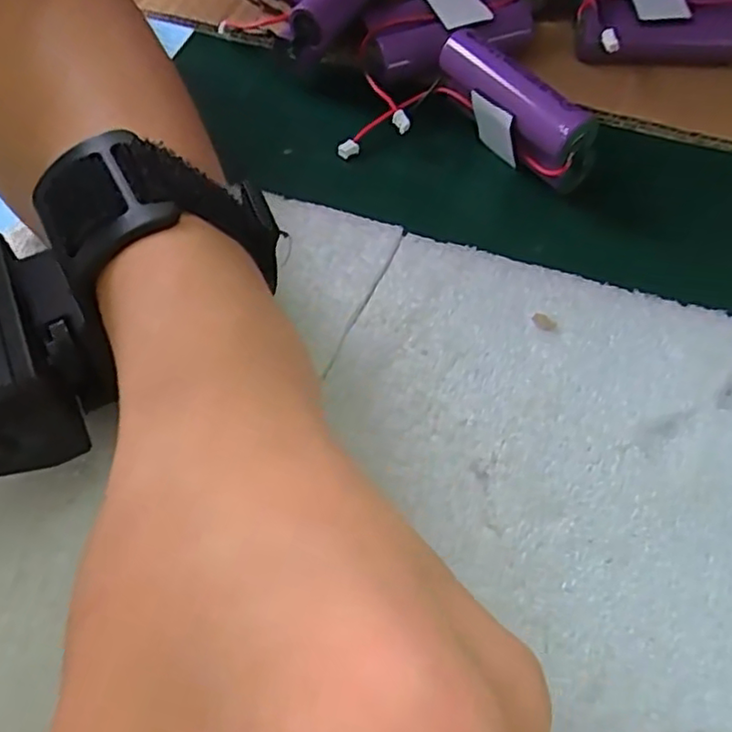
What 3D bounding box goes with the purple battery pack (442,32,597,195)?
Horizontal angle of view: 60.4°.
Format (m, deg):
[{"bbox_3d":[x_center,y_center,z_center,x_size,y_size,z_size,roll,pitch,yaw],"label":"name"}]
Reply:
[{"bbox_3d":[0.052,-0.094,0.234,0.017,0.033,0.069,-41,67,-19],"label":"purple battery pack"}]

